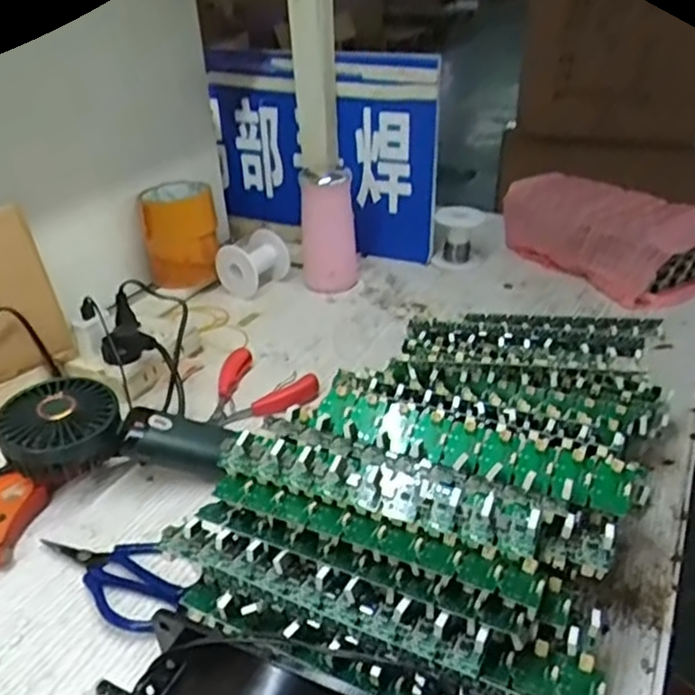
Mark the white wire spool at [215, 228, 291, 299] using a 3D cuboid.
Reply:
[{"bbox_3d":[-0.114,-0.105,0.821,0.068,0.055,0.076,23,39,33],"label":"white wire spool"}]

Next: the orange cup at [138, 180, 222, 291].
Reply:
[{"bbox_3d":[-0.199,-0.134,0.811,0.083,0.099,0.078,-8,32,-11],"label":"orange cup"}]

